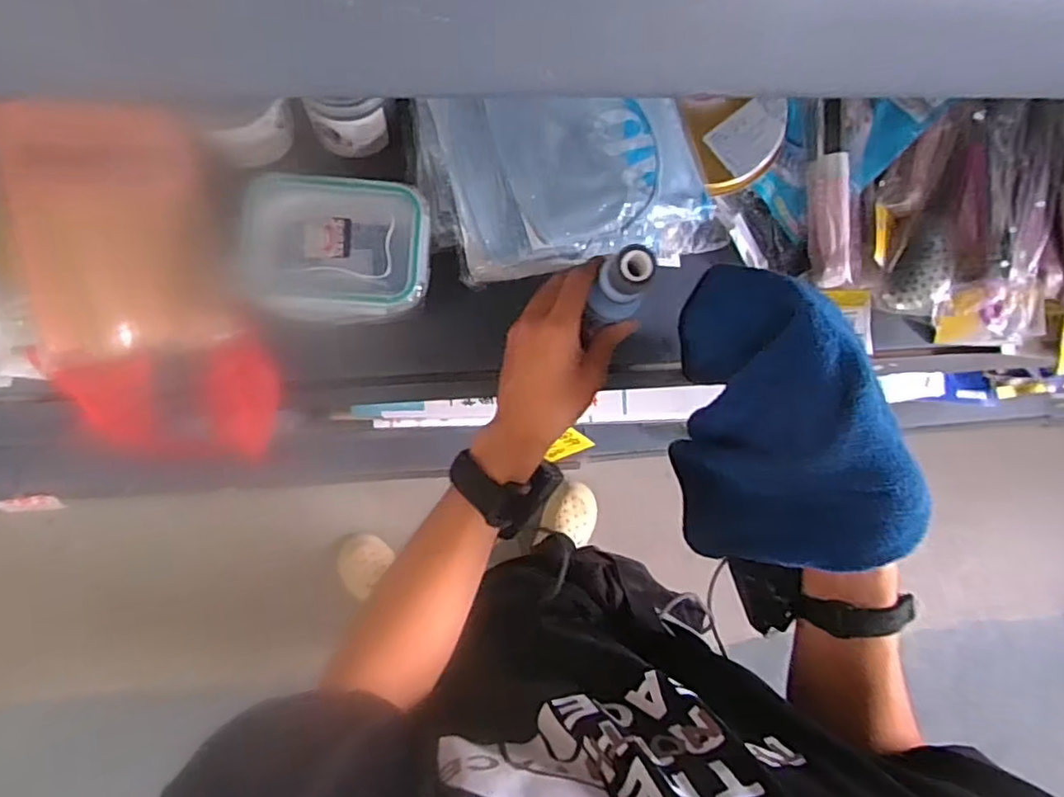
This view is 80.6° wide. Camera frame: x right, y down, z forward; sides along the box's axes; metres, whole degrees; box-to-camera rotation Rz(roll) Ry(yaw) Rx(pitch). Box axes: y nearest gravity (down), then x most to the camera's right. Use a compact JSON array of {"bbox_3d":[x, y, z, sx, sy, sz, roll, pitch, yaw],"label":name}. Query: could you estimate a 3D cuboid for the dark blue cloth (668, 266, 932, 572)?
[{"bbox_3d":[0.165,0.011,0.429,0.080,0.170,0.192,-5,84,-7],"label":"dark blue cloth"}]

